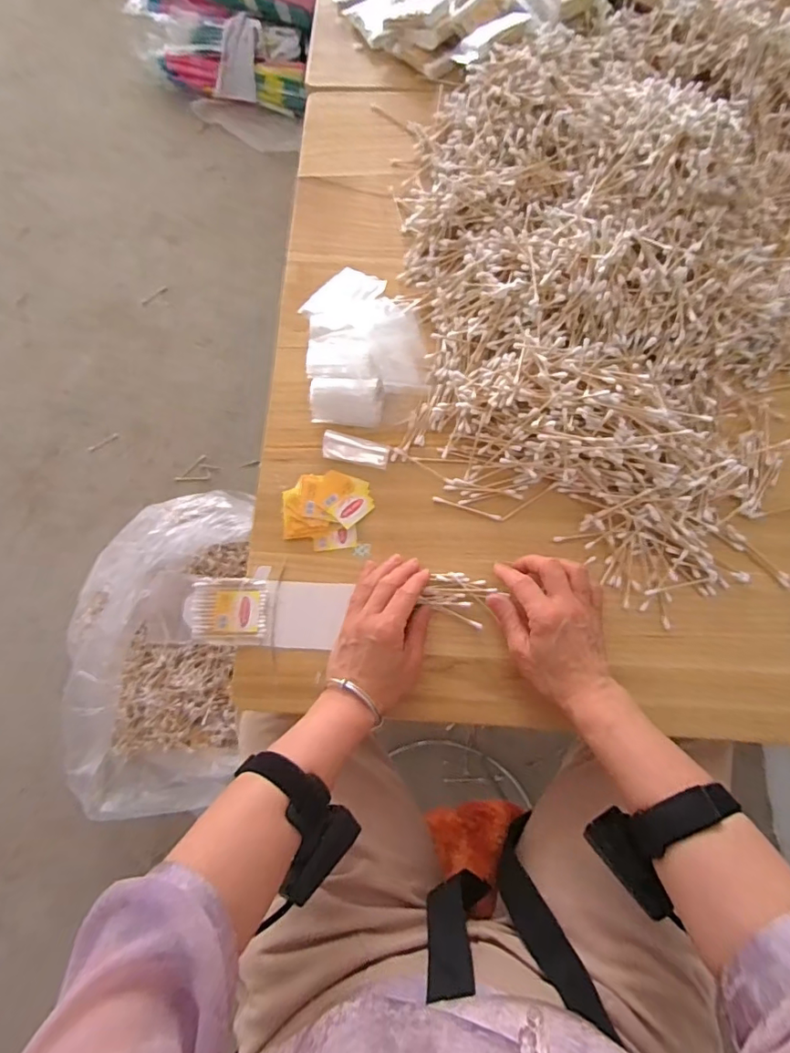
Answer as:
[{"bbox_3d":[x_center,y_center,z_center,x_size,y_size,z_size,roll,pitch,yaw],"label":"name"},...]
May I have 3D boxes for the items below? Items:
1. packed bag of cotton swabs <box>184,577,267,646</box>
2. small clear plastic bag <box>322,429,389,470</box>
[{"bbox_3d":[-0.158,0.079,0.481,0.073,0.008,0.061,2,74,3],"label":"packed bag of cotton swabs"},{"bbox_3d":[-0.039,-0.075,0.506,0.067,0.014,0.023,14,75,6],"label":"small clear plastic bag"}]

